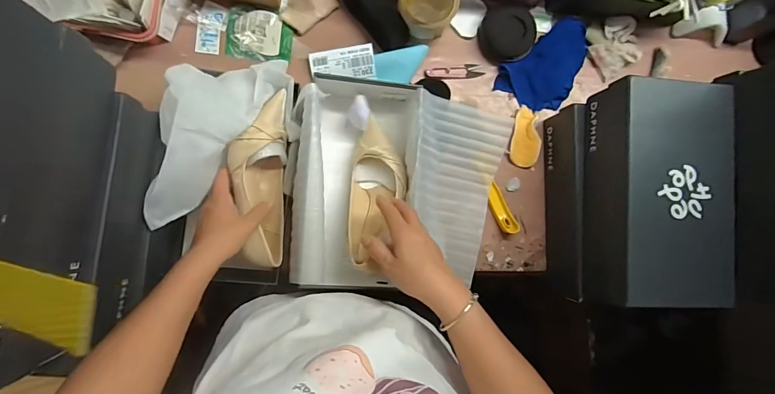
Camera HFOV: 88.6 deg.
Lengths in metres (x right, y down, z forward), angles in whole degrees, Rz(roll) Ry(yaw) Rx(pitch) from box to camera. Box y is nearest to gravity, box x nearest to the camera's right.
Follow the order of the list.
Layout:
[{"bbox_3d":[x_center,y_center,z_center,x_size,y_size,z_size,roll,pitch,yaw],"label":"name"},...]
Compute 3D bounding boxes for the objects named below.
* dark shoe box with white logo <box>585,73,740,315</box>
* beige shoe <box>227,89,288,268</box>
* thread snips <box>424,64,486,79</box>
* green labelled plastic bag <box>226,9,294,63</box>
[{"bbox_3d":[0.370,-0.003,0.556,0.176,0.101,0.298,6,87,-8],"label":"dark shoe box with white logo"},{"bbox_3d":[-0.186,-0.026,0.575,0.075,0.076,0.239,0,89,-9],"label":"beige shoe"},{"bbox_3d":[0.113,-0.210,0.670,0.101,0.011,0.023,-7,89,-9],"label":"thread snips"},{"bbox_3d":[-0.201,-0.254,0.624,0.098,0.008,0.078,5,87,-8],"label":"green labelled plastic bag"}]

